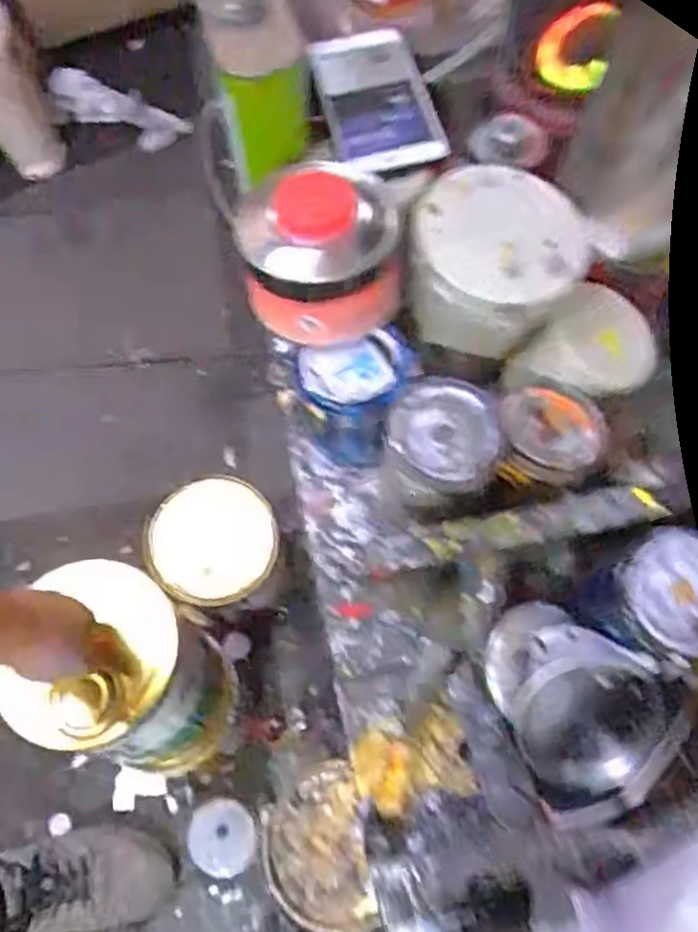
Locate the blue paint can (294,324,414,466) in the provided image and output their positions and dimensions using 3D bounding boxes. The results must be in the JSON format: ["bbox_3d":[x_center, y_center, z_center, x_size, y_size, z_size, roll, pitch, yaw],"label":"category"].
[{"bbox_3d":[0.001,-0.042,0.525,0.073,0.109,0.063,10,69,3],"label":"blue paint can"}]

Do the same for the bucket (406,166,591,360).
[{"bbox_3d":[0.093,-0.136,0.515,0.113,0.075,0.113,-30,72,-11],"label":"bucket"}]

